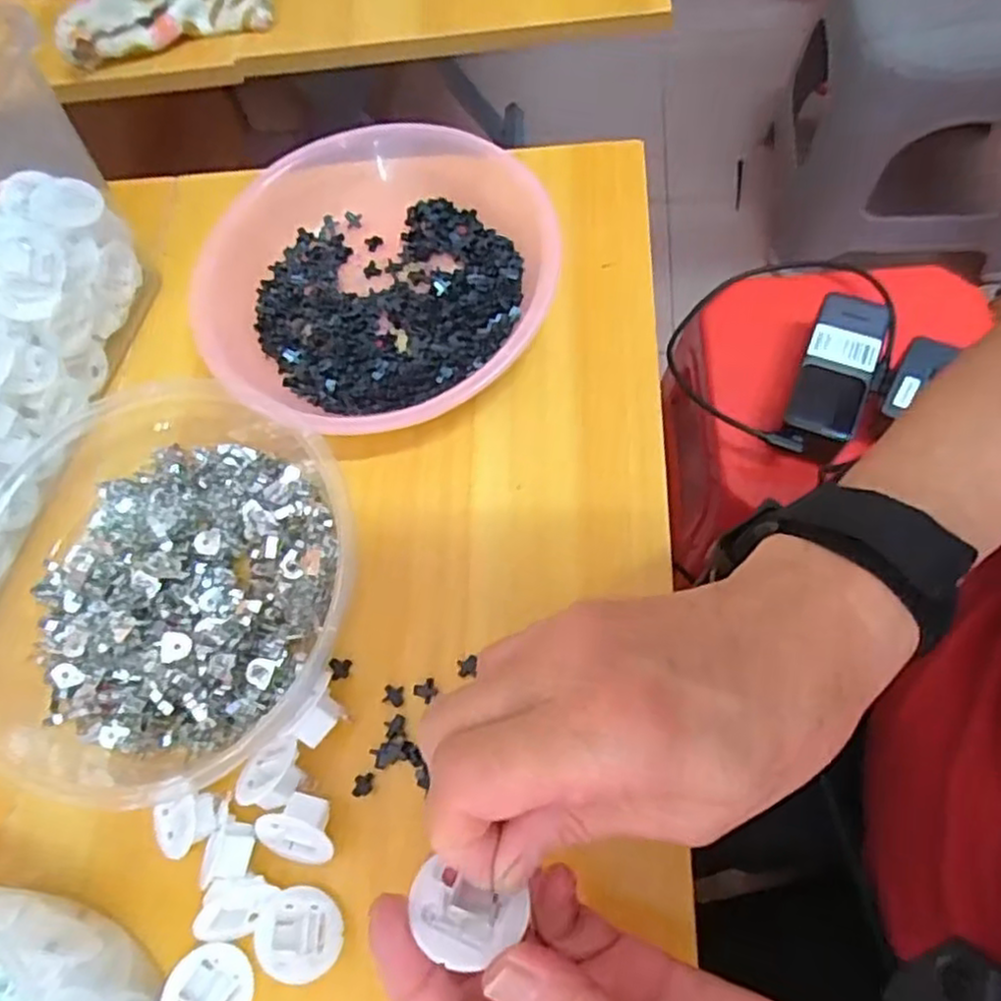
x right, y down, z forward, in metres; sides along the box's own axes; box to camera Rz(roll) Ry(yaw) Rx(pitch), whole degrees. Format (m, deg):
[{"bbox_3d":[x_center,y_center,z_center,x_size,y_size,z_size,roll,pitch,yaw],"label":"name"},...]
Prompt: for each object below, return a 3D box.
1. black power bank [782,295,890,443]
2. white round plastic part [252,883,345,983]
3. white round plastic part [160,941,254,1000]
[{"bbox_3d":[0.270,-0.109,0.565,0.053,0.018,0.122,20,72,13],"label":"black power bank"},{"bbox_3d":[-0.079,0.170,0.276,0.032,0.013,0.032,16,40,-6],"label":"white round plastic part"},{"bbox_3d":[-0.113,0.191,0.272,0.031,0.010,0.033,34,45,-8],"label":"white round plastic part"}]

